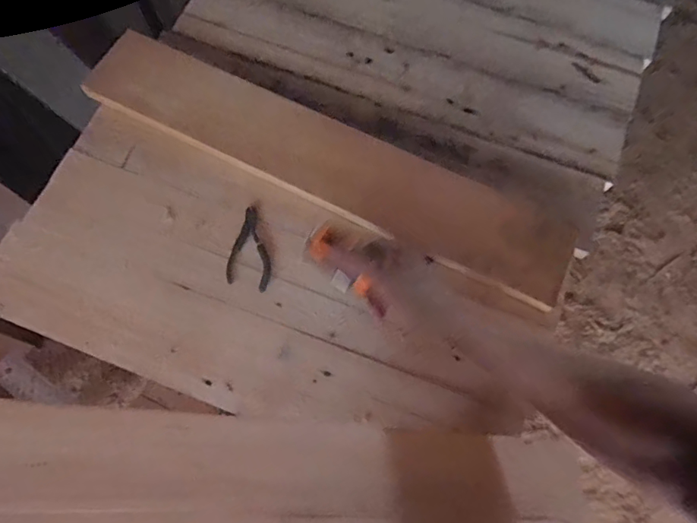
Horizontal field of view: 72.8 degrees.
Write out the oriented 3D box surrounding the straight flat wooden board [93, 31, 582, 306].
[{"bbox_3d":[-0.022,-0.134,0.601,0.636,0.024,0.135,26,74,6],"label":"straight flat wooden board"}]

